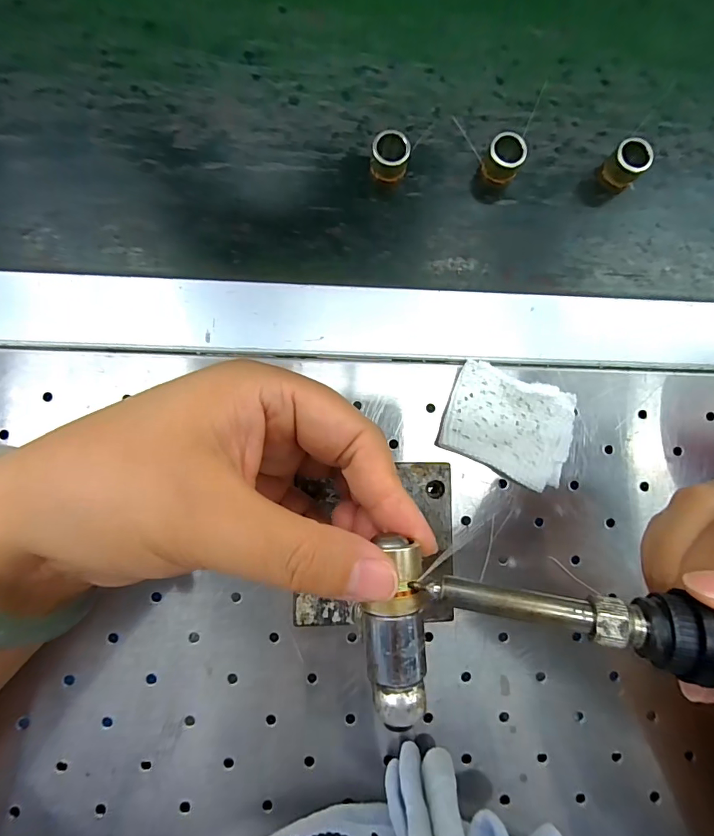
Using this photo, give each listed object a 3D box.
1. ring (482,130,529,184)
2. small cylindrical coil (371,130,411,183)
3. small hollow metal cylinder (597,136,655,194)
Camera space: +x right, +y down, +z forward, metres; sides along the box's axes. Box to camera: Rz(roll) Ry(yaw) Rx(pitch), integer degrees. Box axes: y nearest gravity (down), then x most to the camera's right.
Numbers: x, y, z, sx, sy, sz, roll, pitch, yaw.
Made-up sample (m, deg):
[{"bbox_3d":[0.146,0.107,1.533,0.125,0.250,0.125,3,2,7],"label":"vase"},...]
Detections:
[{"bbox_3d":[0.079,-0.139,0.237,0.019,0.021,0.020,0,87,-3],"label":"ring"},{"bbox_3d":[0.018,-0.139,0.233,0.020,0.021,0.016,16,86,-3],"label":"small cylindrical coil"},{"bbox_3d":[0.147,-0.138,0.239,0.019,0.021,0.019,0,87,-3],"label":"small hollow metal cylinder"}]

